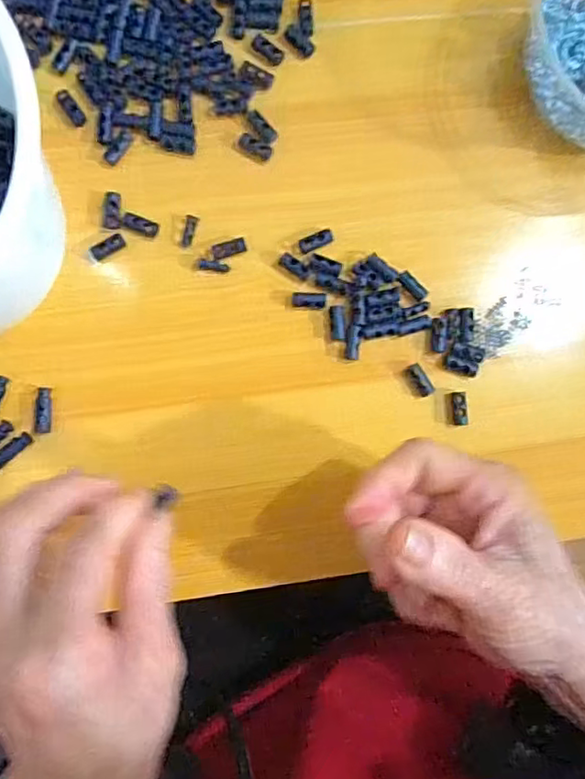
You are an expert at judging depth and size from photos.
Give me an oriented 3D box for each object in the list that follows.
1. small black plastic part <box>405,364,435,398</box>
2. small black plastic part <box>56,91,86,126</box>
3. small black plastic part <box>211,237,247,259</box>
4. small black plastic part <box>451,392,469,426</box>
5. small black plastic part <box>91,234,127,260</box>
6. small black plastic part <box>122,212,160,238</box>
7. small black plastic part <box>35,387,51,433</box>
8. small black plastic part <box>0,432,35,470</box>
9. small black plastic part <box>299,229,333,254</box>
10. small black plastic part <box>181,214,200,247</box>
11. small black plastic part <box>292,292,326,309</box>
[{"bbox_3d":[0.069,-0.005,0.317,0.009,0.004,0.019,-34,90,-5],"label":"small black plastic part"},{"bbox_3d":[-0.117,-0.148,0.311,0.008,0.004,0.021,-37,90,-5],"label":"small black plastic part"},{"bbox_3d":[-0.034,-0.075,0.314,0.018,0.004,0.008,-15,88,-5],"label":"small black plastic part"},{"bbox_3d":[0.090,0.010,0.318,0.008,0.004,0.018,-3,88,-4],"label":"small black plastic part"},{"bbox_3d":[-0.096,-0.074,0.308,0.018,0.004,0.008,-29,90,-5],"label":"small black plastic part"},{"bbox_3d":[-0.080,-0.087,0.310,0.019,0.004,0.008,19,86,-3],"label":"small black plastic part"},{"bbox_3d":[-0.127,0.011,0.301,0.008,0.004,0.023,0,87,-4],"label":"small black plastic part"},{"bbox_3d":[-0.143,0.031,0.301,0.024,0.004,0.008,-42,91,-5],"label":"small black plastic part"},{"bbox_3d":[0.012,-0.079,0.316,0.018,0.004,0.007,-24,89,8],"label":"small black plastic part"},{"bbox_3d":[-0.054,-0.084,0.313,0.007,0.004,0.017,11,87,-3],"label":"small black plastic part"},{"bbox_3d":[0.009,-0.047,0.314,0.018,0.004,0.008,3,87,-4],"label":"small black plastic part"}]

